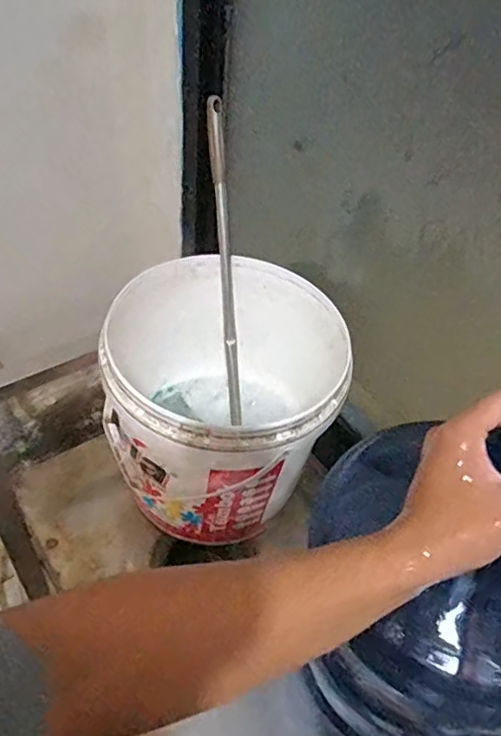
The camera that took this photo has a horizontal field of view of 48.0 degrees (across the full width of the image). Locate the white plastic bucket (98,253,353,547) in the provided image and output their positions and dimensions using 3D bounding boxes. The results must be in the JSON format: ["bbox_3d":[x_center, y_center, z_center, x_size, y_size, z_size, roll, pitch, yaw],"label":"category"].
[{"bbox_3d":[-0.036,0.043,0.791,0.320,0.262,0.309,-20,55,-21],"label":"white plastic bucket"}]

